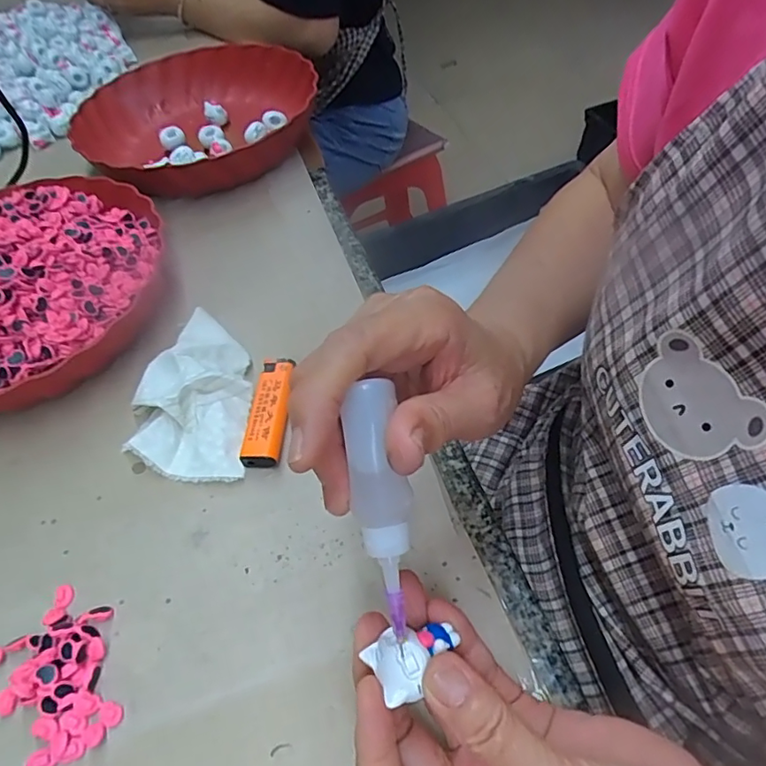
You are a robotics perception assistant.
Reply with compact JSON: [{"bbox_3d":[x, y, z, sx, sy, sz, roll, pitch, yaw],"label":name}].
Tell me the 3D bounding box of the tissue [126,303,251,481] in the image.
[{"bbox_3d":[-0.128,0.005,0.363,0.074,0.032,0.124,-4,53,3],"label":"tissue"}]

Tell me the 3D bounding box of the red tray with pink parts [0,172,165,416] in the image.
[{"bbox_3d":[-0.288,-0.080,0.415,0.237,0.074,0.232,16,56,17],"label":"red tray with pink parts"}]

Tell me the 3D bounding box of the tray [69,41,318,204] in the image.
[{"bbox_3d":[-0.190,-0.268,0.552,0.236,0.055,0.254,-3,53,4],"label":"tray"}]

